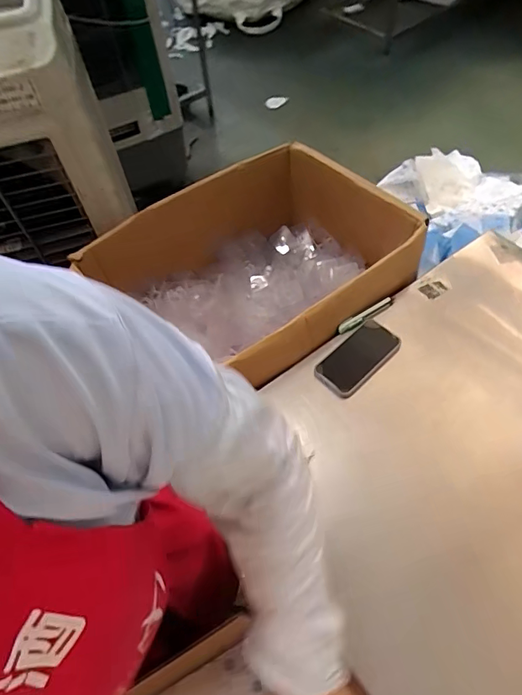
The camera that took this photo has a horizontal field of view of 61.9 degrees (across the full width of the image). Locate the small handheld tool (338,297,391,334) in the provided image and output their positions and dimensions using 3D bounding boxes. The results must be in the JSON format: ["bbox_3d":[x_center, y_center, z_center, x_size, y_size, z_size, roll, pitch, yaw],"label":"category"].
[{"bbox_3d":[0.186,-0.056,0.775,0.115,0.016,0.017,-29,60,-14],"label":"small handheld tool"}]

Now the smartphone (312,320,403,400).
[{"bbox_3d":[0.163,0.016,0.734,0.150,0.010,0.079,-39,63,-19],"label":"smartphone"}]

